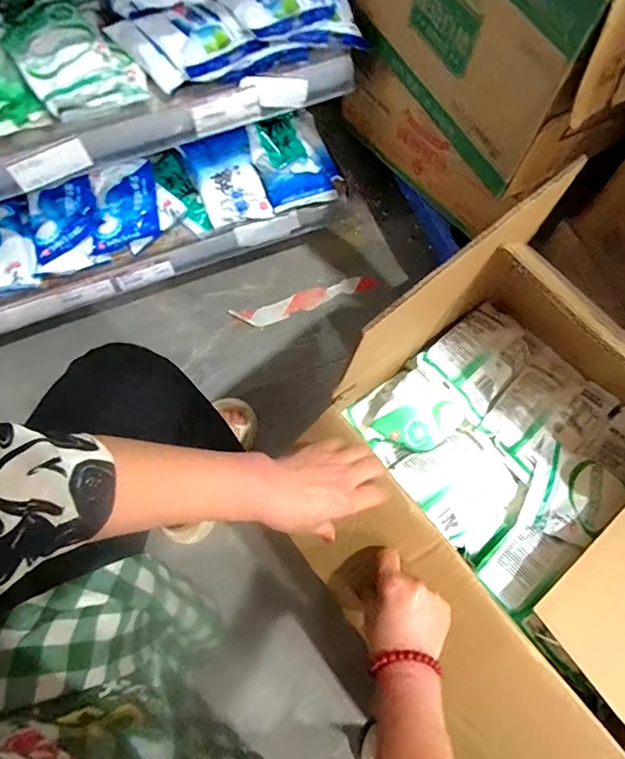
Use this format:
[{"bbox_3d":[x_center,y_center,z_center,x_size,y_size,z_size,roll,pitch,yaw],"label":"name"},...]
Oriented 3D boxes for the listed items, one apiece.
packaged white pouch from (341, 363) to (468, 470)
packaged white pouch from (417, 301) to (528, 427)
[{"bbox_3d":[0.115,0.047,0.590,0.115,0.044,0.101,-36,76,-13],"label":"packaged white pouch"},{"bbox_3d":[0.221,-0.031,0.616,0.159,0.033,0.104,-43,78,-15],"label":"packaged white pouch"}]

